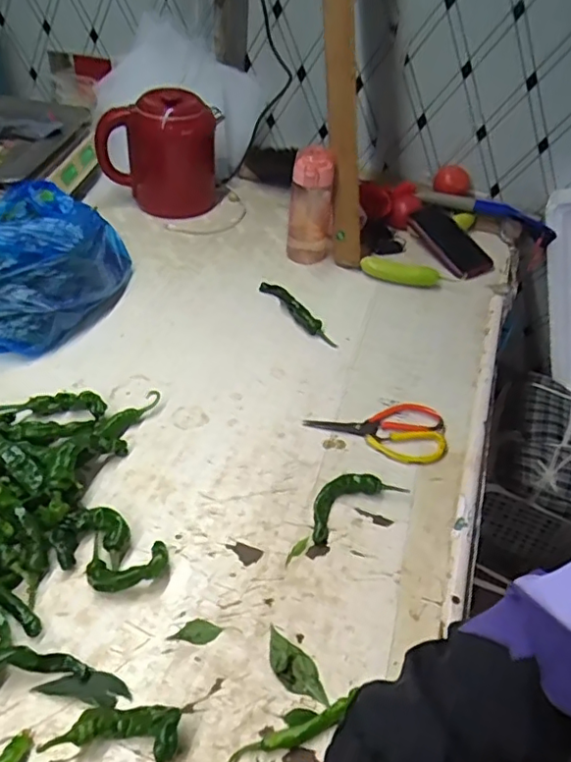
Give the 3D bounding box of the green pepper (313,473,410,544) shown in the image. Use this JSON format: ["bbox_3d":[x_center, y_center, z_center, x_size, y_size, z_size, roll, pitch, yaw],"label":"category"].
[{"bbox_3d":[0.070,0.129,0.637,0.120,0.019,0.049,-25,50,-26],"label":"green pepper"}]

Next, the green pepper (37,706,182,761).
[{"bbox_3d":[-0.129,0.272,0.454,0.093,0.039,0.042,5,43,2],"label":"green pepper"}]

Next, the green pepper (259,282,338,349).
[{"bbox_3d":[0.015,-0.107,0.889,0.027,0.020,0.173,-23,49,-25],"label":"green pepper"}]

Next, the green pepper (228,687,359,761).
[{"bbox_3d":[0.009,0.282,0.471,0.114,0.011,0.018,-17,47,-20],"label":"green pepper"}]

